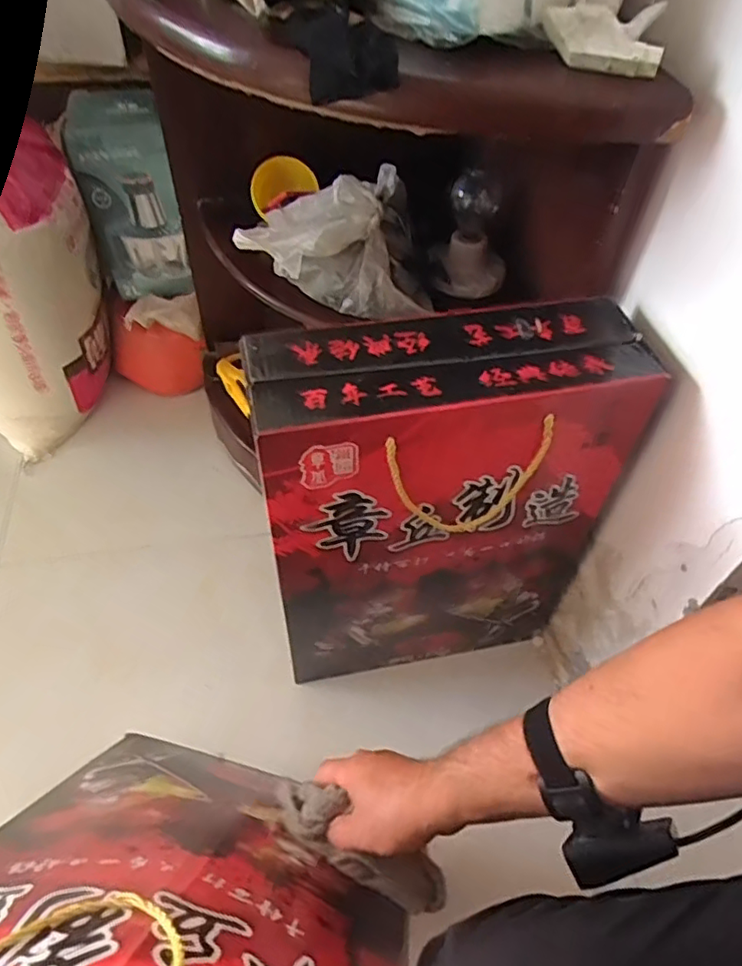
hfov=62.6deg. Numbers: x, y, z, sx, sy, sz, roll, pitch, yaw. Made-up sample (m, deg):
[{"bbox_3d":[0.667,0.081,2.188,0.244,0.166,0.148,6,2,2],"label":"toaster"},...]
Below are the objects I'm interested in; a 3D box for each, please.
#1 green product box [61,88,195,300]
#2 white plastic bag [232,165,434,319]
[{"bbox_3d":[-0.386,-0.460,0.978,0.129,0.269,0.152,-14,52,-14],"label":"green product box"},{"bbox_3d":[-0.041,-0.282,0.704,0.204,0.120,0.129,-1,50,-3],"label":"white plastic bag"}]

